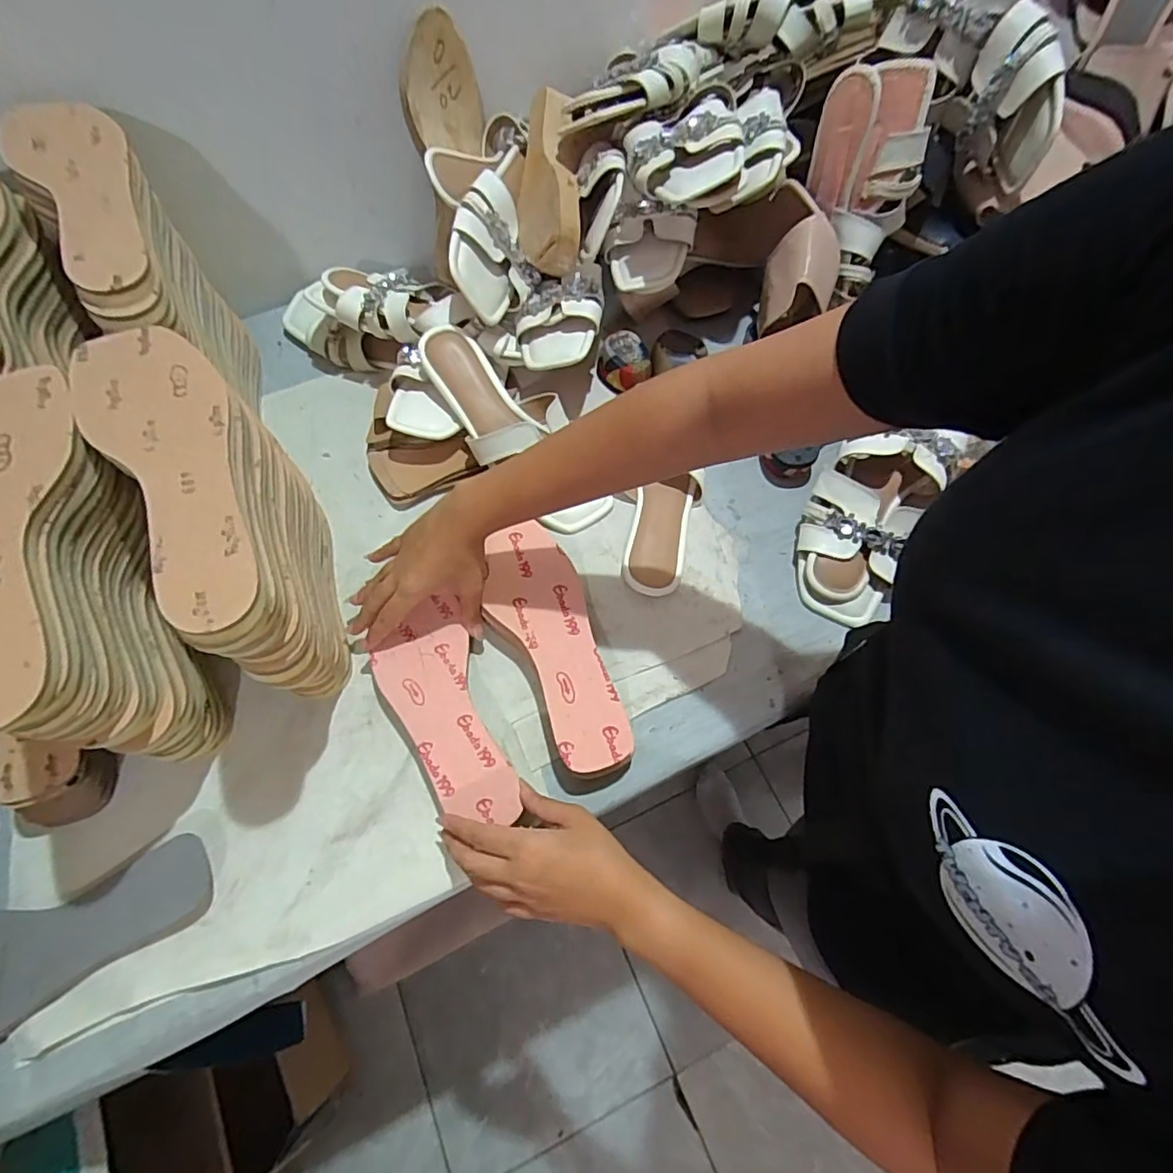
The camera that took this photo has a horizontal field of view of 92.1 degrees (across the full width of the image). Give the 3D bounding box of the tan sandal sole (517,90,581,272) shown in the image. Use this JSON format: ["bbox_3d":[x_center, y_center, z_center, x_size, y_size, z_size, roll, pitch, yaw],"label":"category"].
[{"bbox_3d":[-0.037,-0.404,0.563,0.067,0.033,0.186,-11,77,37],"label":"tan sandal sole"}]

